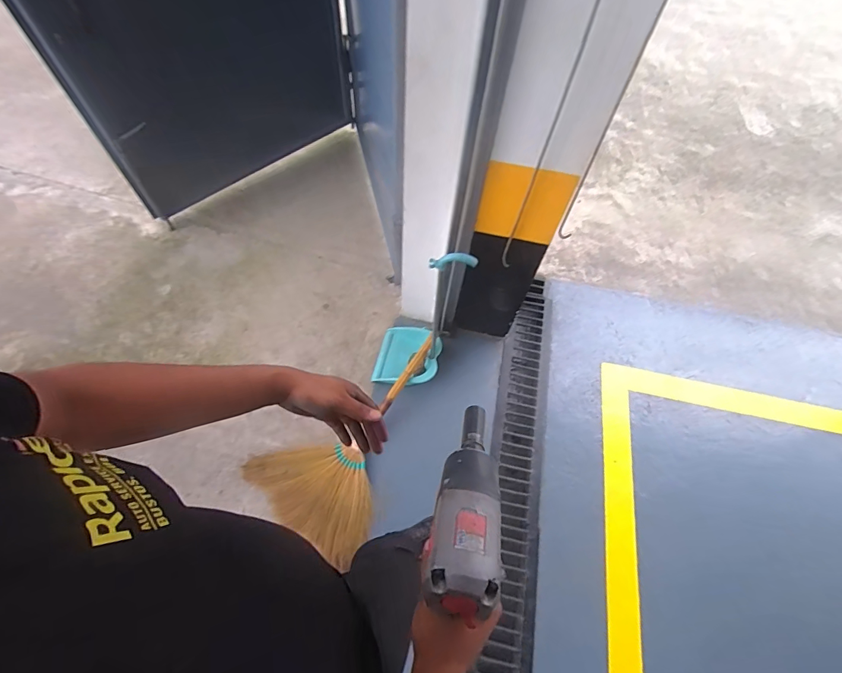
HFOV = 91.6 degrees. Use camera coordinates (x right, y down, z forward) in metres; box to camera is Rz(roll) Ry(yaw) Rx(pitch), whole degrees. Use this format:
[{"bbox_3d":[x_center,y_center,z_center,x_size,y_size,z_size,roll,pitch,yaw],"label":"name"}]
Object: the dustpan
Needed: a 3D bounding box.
[{"bbox_3d":[-0.029,-0.015,1.399,0.270,0.690,0.257,15,69,3],"label":"dustpan"}]

